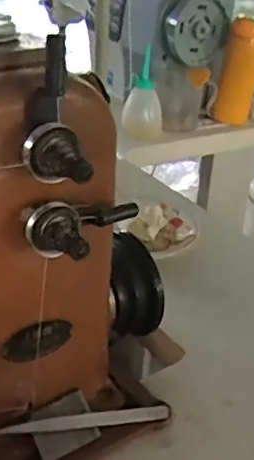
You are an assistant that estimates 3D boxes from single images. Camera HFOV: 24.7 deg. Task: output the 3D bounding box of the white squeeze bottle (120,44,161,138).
[{"bbox_3d":[0.023,-0.216,0.945,0.054,0.142,0.055,3,31,-2],"label":"white squeeze bottle"}]

